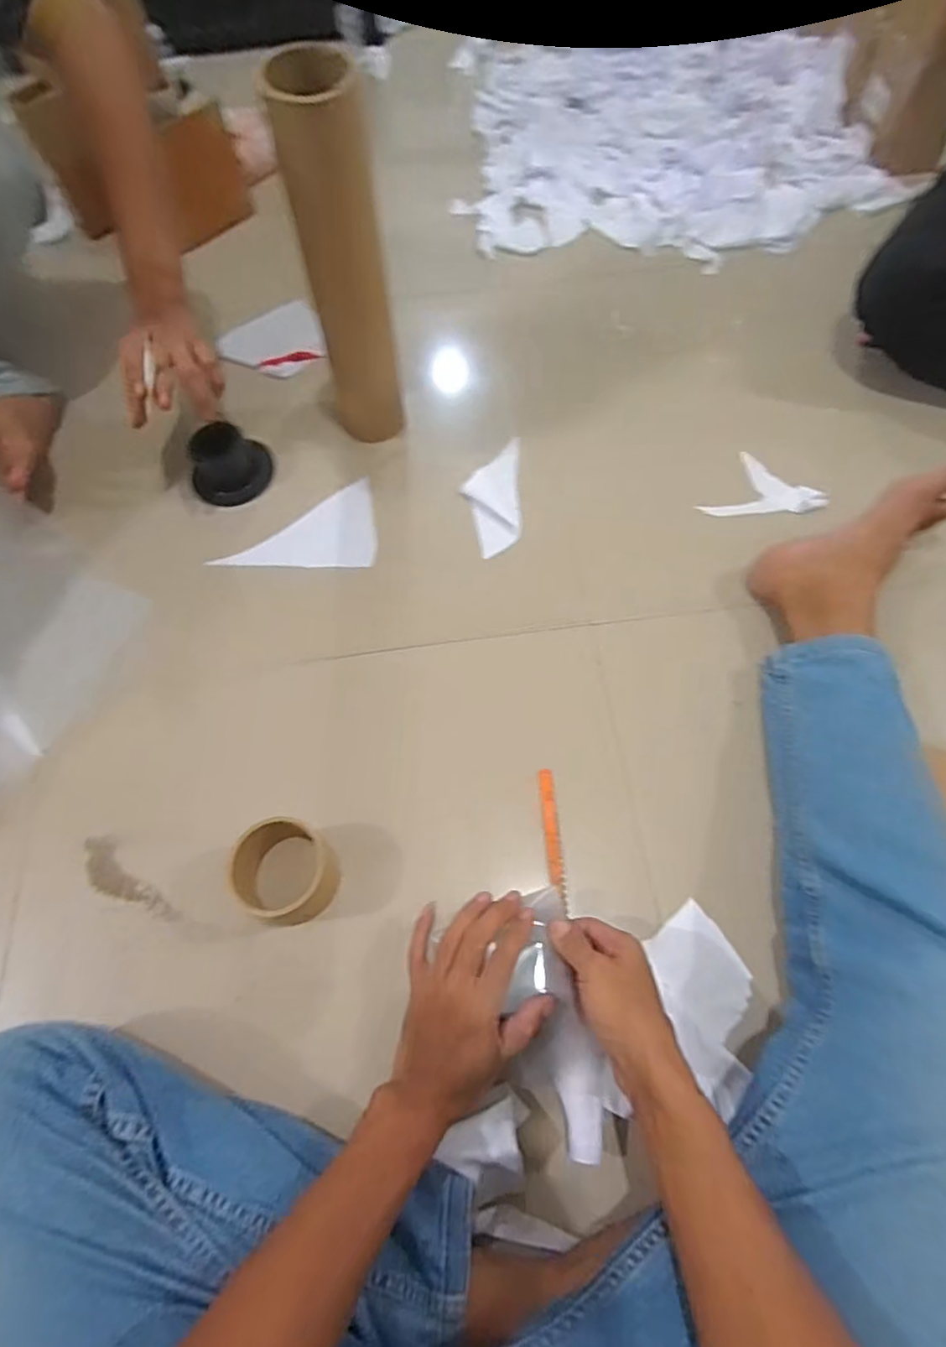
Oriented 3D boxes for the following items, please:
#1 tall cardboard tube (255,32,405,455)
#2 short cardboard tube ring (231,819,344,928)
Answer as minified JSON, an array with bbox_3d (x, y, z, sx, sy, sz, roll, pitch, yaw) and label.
[{"bbox_3d":[-0.125,-0.400,0.644,0.083,0.338,0.088,-12,65,-4],"label":"tall cardboard tube"},{"bbox_3d":[-0.167,0.178,0.557,0.080,0.069,0.082,-1,65,1],"label":"short cardboard tube ring"}]

